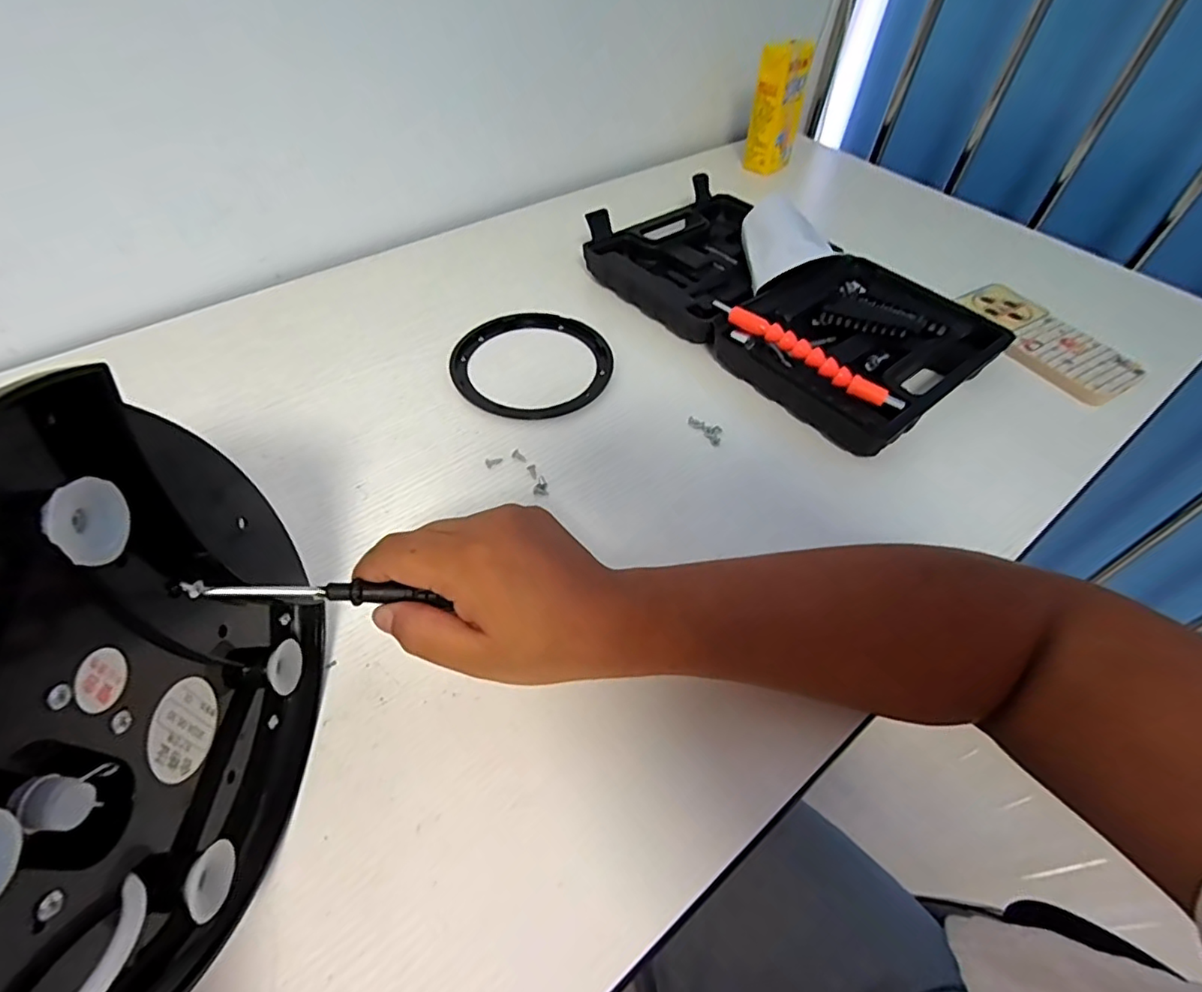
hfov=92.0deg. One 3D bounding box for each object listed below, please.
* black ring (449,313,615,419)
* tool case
[{"bbox_3d":[-0.058,-0.113,0.485,0.131,0.006,0.126,2,51,-2],"label":"black ring"},{"bbox_3d":[0.160,-0.188,0.531,0.216,0.043,0.350,-33,60,-26],"label":"tool case"}]

